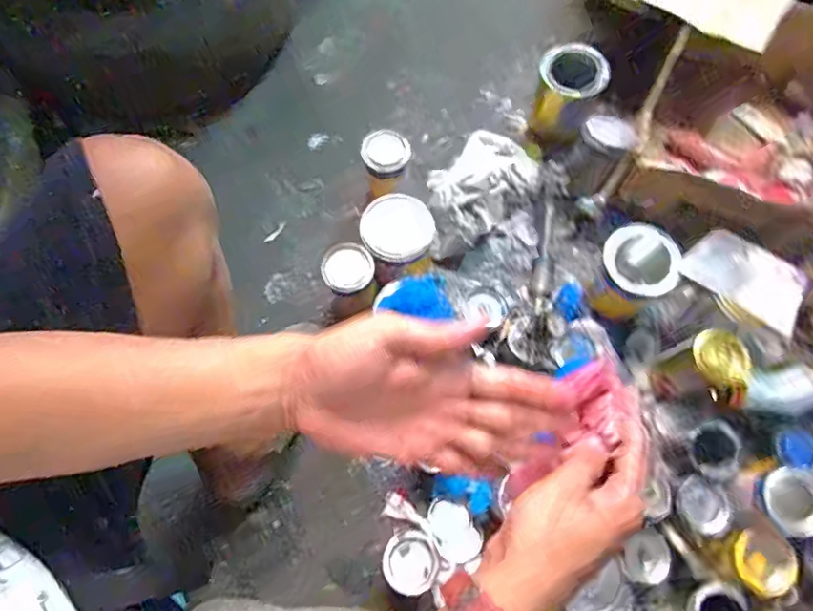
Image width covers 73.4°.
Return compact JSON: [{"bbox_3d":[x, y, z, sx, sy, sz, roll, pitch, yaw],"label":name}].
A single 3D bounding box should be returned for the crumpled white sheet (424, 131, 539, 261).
[{"bbox_3d":[0.111,-0.206,0.929,0.245,0.067,0.170,-37,76,-10],"label":"crumpled white sheet"}]

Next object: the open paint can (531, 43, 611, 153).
[{"bbox_3d":[0.274,-0.358,0.946,0.100,0.151,0.110,0,73,1],"label":"open paint can"}]

